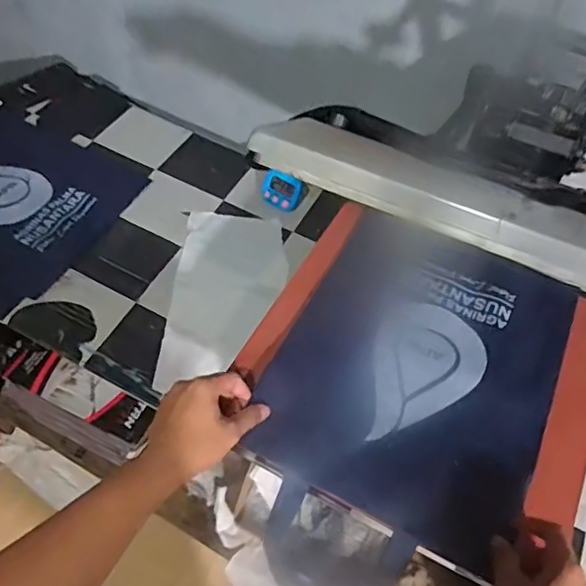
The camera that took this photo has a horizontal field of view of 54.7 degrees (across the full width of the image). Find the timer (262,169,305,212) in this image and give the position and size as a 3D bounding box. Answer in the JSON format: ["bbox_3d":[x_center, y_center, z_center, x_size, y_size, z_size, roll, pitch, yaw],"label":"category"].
[{"bbox_3d":[-0.019,-0.181,1.004,0.074,0.042,0.060,22,55,12],"label":"timer"}]

